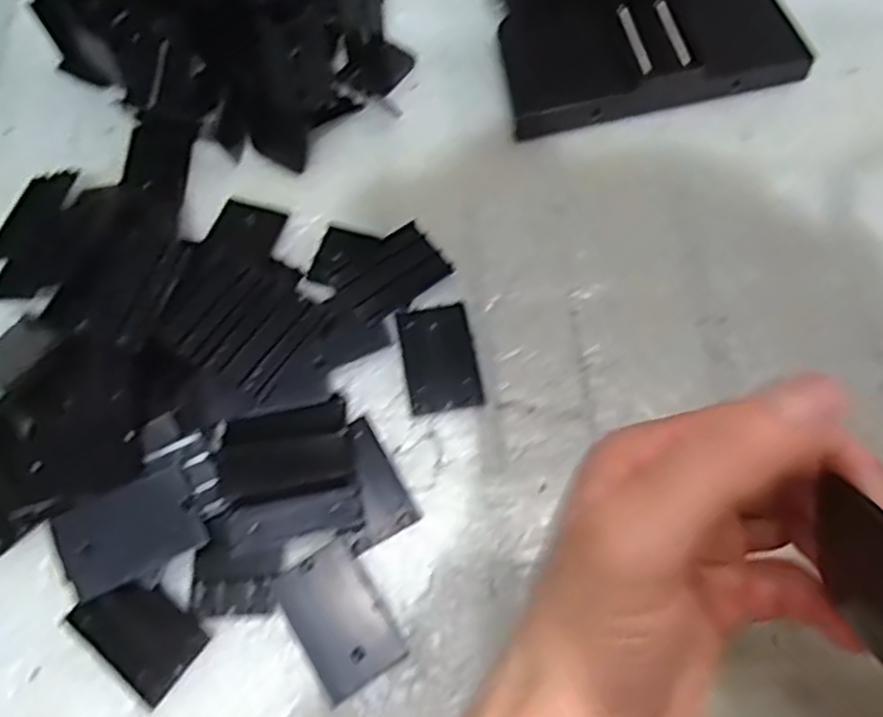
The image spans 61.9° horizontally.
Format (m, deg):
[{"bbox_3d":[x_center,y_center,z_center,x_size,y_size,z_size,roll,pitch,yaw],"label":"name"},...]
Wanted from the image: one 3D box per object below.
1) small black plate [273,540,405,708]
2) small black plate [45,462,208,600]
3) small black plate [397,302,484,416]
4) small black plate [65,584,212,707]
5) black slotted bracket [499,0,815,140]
[{"bbox_3d":[-0.042,0.106,0.302,0.036,0.004,0.055,-31,69,-11],"label":"small black plate"},{"bbox_3d":[-0.129,0.071,0.303,0.056,0.010,0.036,-24,84,-9],"label":"small black plate"},{"bbox_3d":[-0.001,-0.001,0.350,0.034,0.004,0.053,-10,66,-2],"label":"small black plate"},{"bbox_3d":[-0.124,0.112,0.303,0.051,0.004,0.035,38,73,17],"label":"small black plate"},{"bbox_3d":[0.111,-0.203,0.420,0.161,0.029,0.142,-10,66,-2],"label":"black slotted bracket"}]

